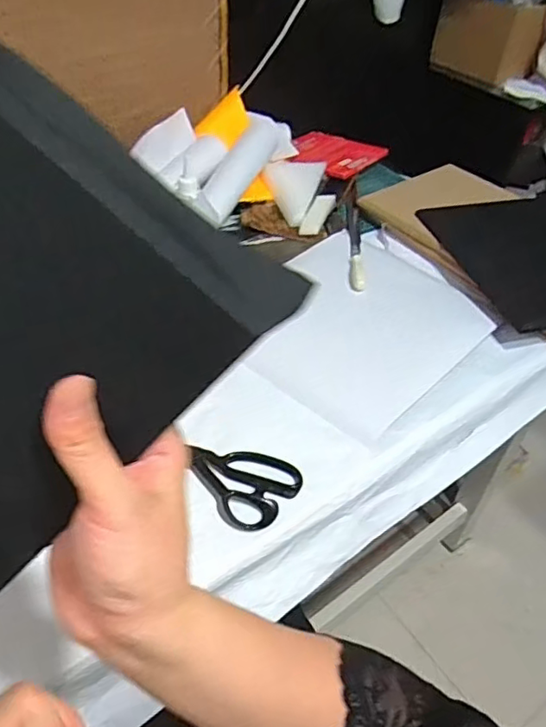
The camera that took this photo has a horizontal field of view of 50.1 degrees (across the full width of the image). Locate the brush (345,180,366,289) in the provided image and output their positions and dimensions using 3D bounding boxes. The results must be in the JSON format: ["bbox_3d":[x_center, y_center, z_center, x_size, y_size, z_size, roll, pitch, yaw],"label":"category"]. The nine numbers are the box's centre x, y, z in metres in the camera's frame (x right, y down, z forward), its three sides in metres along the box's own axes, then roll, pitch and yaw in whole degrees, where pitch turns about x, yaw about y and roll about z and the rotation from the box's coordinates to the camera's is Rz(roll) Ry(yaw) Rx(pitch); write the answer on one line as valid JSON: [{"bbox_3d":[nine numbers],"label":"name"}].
[{"bbox_3d":[0.133,-0.210,0.939,0.024,0.016,0.304,5,43,0],"label":"brush"}]

